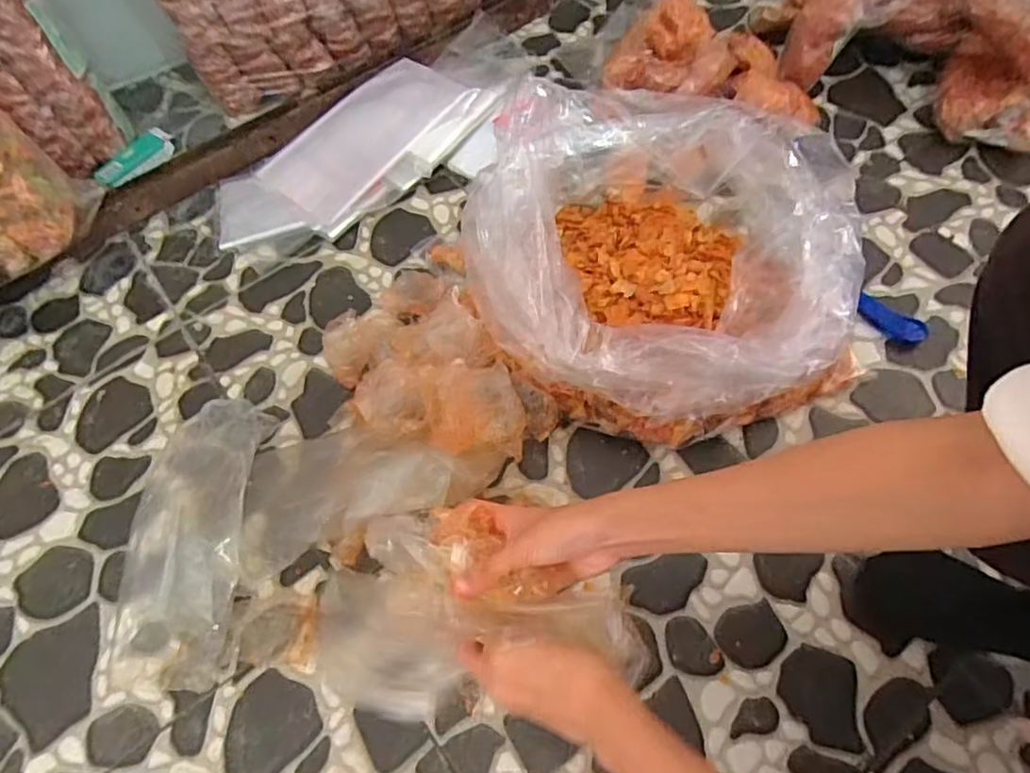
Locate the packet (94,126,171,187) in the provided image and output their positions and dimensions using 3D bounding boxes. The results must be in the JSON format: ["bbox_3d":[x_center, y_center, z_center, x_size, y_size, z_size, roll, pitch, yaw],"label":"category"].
[{"bbox_3d":[-0.551,-0.331,0.885,0.041,0.022,0.121,31,68,19],"label":"packet"}]

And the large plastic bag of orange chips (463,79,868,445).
[{"bbox_3d":[0.143,-0.132,0.635,0.353,0.197,0.324,-5,62,2],"label":"large plastic bag of orange chips"}]

